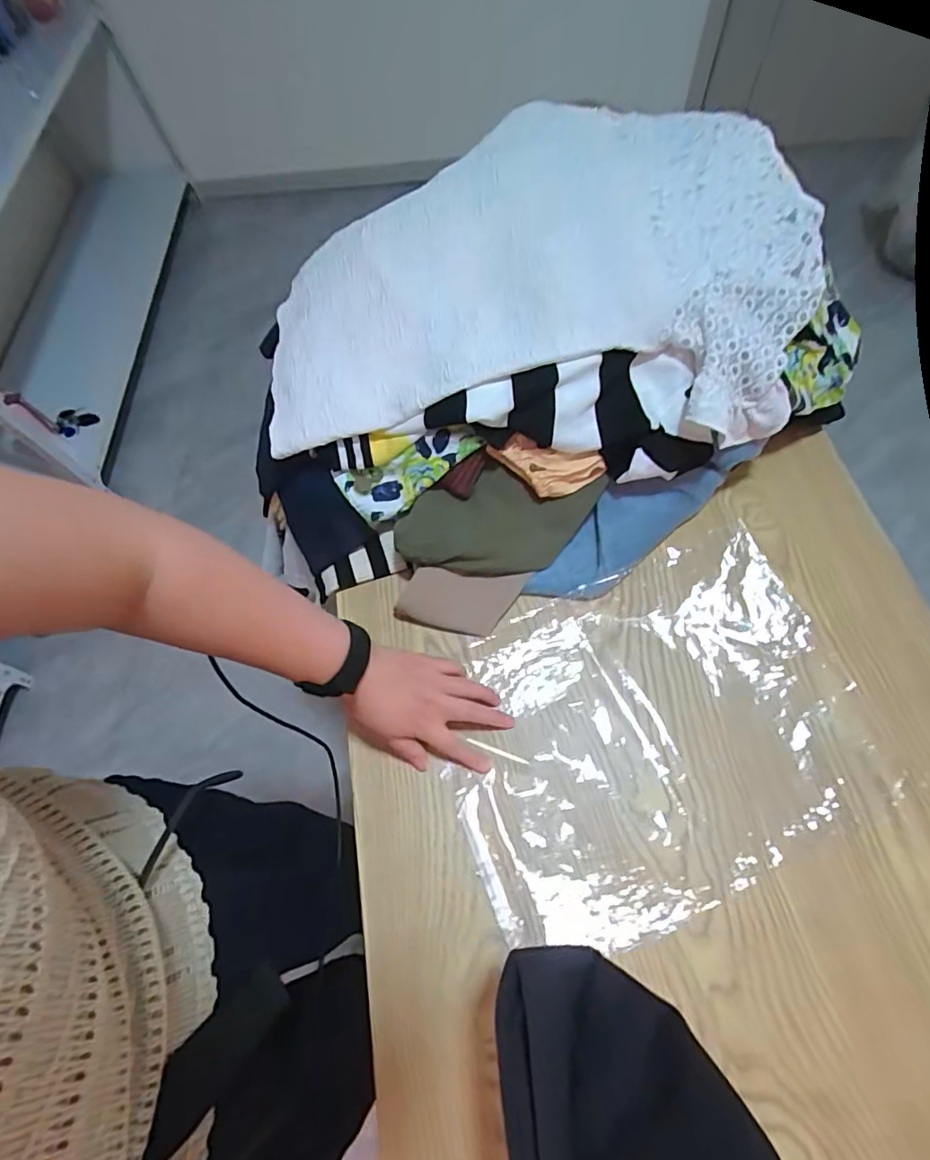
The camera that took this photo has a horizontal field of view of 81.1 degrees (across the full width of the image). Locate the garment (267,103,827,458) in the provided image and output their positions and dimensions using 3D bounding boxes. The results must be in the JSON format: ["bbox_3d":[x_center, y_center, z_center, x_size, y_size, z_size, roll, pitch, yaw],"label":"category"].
[{"bbox_3d":[0.063,-0.355,0.602,0.576,0.121,0.448,1,64,4],"label":"garment"}]

